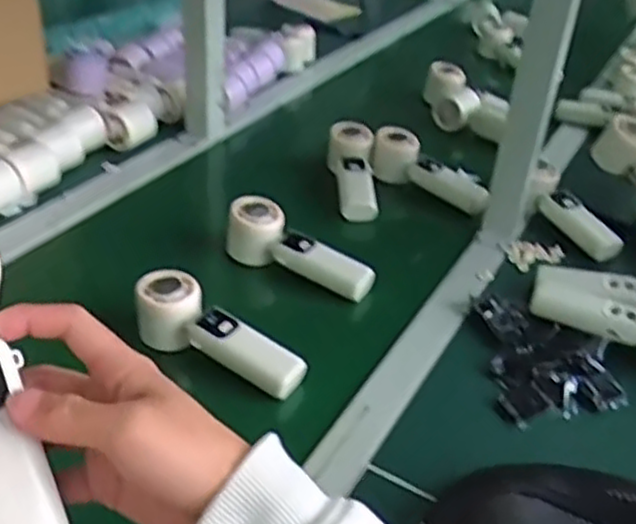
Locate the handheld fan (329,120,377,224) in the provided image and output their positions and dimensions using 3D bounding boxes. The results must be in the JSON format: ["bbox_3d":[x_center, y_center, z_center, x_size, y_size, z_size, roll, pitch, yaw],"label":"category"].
[{"bbox_3d":[0.048,-0.116,0.958,0.053,0.039,0.169,0,53,-9],"label":"handheld fan"}]

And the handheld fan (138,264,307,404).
[{"bbox_3d":[-0.089,0.064,0.672,0.161,0.060,0.052,22,38,22],"label":"handheld fan"}]

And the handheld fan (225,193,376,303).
[{"bbox_3d":[-0.018,-0.018,0.795,0.170,0.055,0.055,20,37,19],"label":"handheld fan"}]

